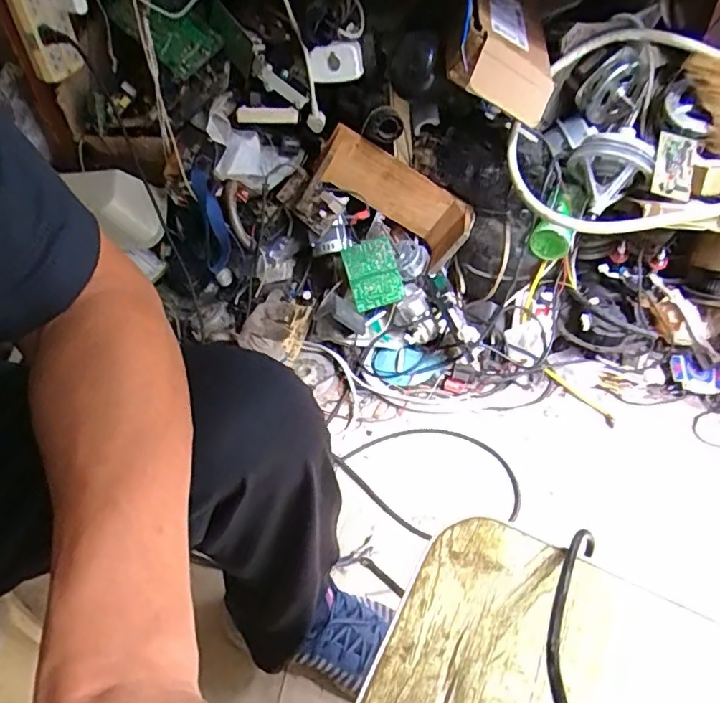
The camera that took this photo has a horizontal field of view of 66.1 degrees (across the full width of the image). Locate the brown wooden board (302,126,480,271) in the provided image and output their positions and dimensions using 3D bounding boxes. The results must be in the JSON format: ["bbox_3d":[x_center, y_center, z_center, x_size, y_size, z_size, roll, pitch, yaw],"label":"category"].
[{"bbox_3d":[0.055,-0.277,1.027,0.293,0.127,0.114,28,48,-13],"label":"brown wooden board"}]

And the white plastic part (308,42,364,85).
[{"bbox_3d":[-0.038,-0.467,0.900,0.083,0.055,0.022,-2,47,1],"label":"white plastic part"}]

